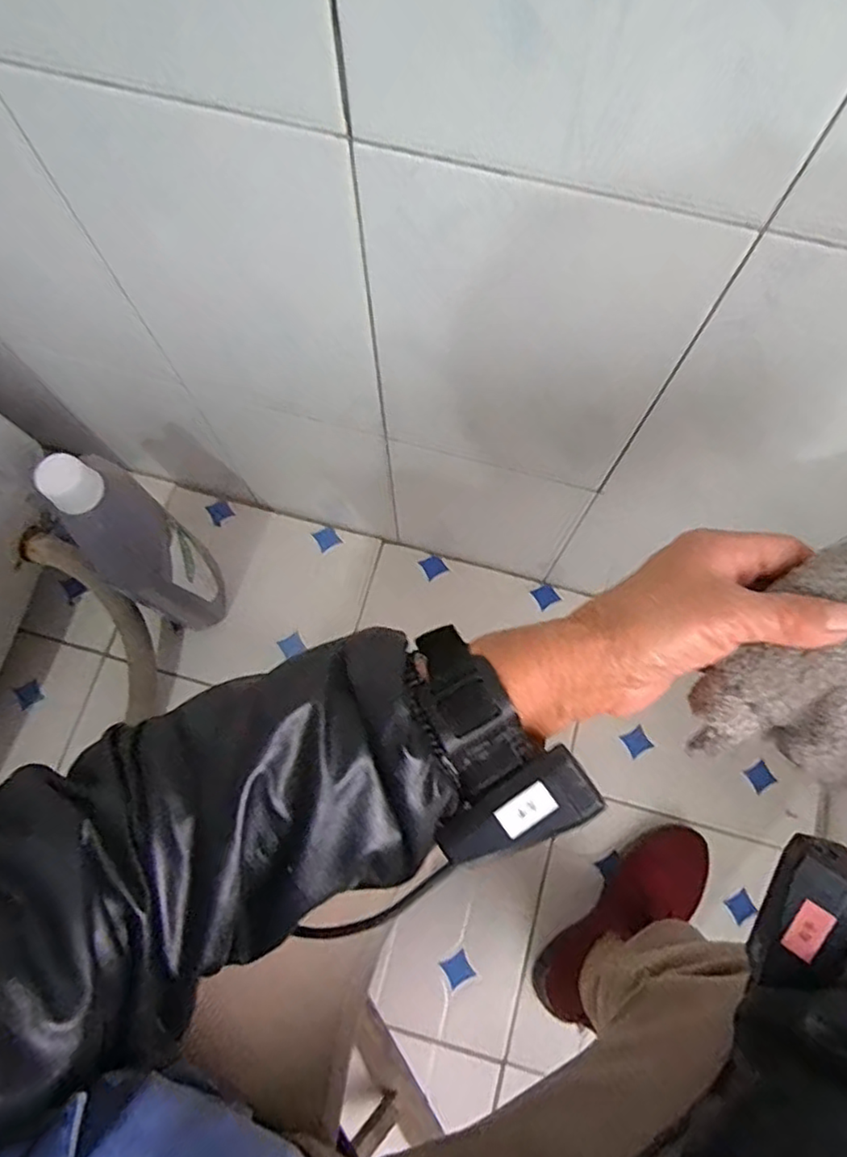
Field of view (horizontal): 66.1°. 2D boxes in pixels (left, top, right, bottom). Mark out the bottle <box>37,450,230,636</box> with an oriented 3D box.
[{"bbox_3d":[-0.306,-0.031,0.706,0.148,0.311,0.101,42,79,11],"label":"bottle"}]

